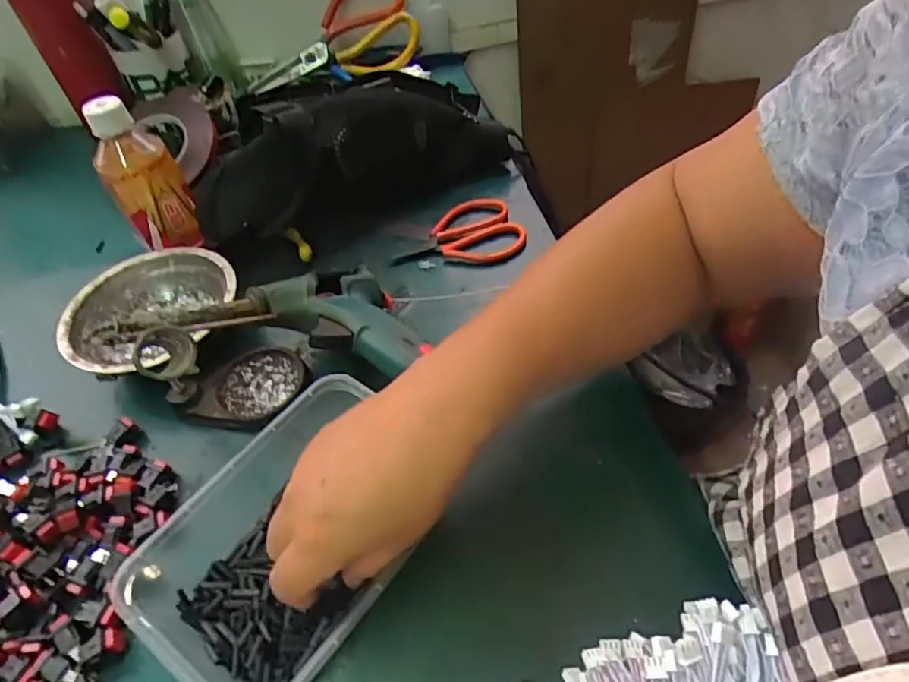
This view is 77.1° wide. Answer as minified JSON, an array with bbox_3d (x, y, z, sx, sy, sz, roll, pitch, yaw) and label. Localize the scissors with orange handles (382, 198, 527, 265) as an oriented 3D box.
[{"bbox_3d":[0.000,-0.095,0.499,0.116,0.016,0.076,-7,49,1],"label":"scissors with orange handles"}]

